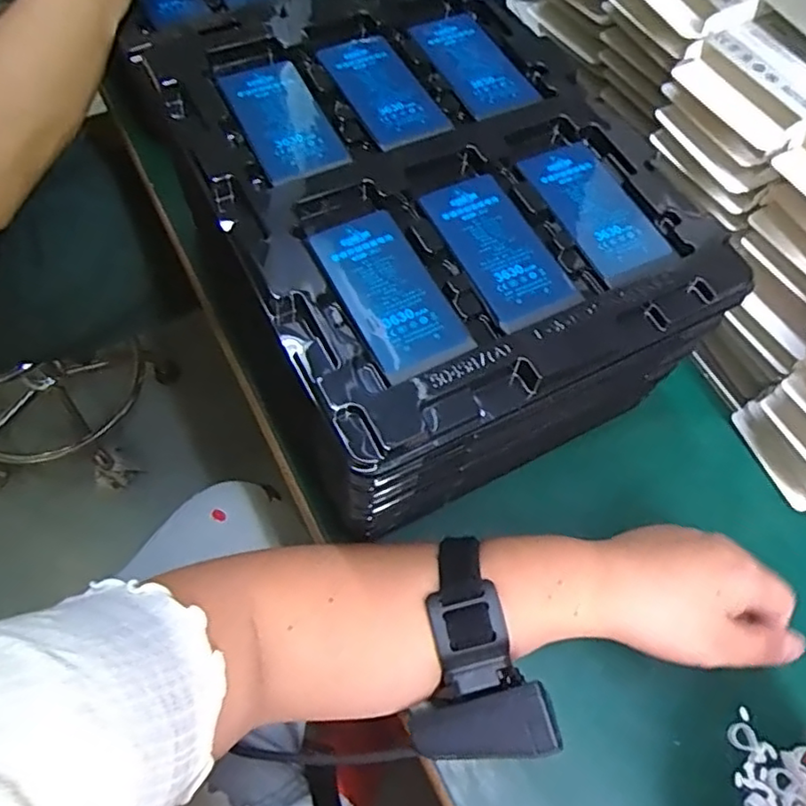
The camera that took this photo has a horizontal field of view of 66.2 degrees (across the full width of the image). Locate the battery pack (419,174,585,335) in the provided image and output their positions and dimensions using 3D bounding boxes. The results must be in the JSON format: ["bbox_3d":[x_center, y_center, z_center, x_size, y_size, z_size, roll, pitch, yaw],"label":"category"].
[{"bbox_3d":[0.046,-0.076,0.298,0.044,0.004,0.090,-22,69,-14],"label":"battery pack"}]

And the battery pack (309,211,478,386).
[{"bbox_3d":[-0.006,-0.051,0.282,0.043,0.004,0.088,-24,69,-15],"label":"battery pack"}]

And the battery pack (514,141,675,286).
[{"bbox_3d":[0.098,-0.100,0.314,0.042,0.004,0.087,-21,68,-14],"label":"battery pack"}]

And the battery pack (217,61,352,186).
[{"bbox_3d":[-0.064,-0.152,0.327,0.043,0.004,0.089,-22,69,-14],"label":"battery pack"}]

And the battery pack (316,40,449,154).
[{"bbox_3d":[-0.013,-0.177,0.343,0.044,0.004,0.091,-24,69,-15],"label":"battery pack"}]

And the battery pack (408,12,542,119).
[{"bbox_3d":[0.039,-0.196,0.356,0.044,0.005,0.089,-22,69,-14],"label":"battery pack"}]

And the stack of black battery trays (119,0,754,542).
[{"bbox_3d":[0.007,-0.092,0.383,0.224,0.156,0.279,-26,70,-16],"label":"stack of black battery trays"}]

